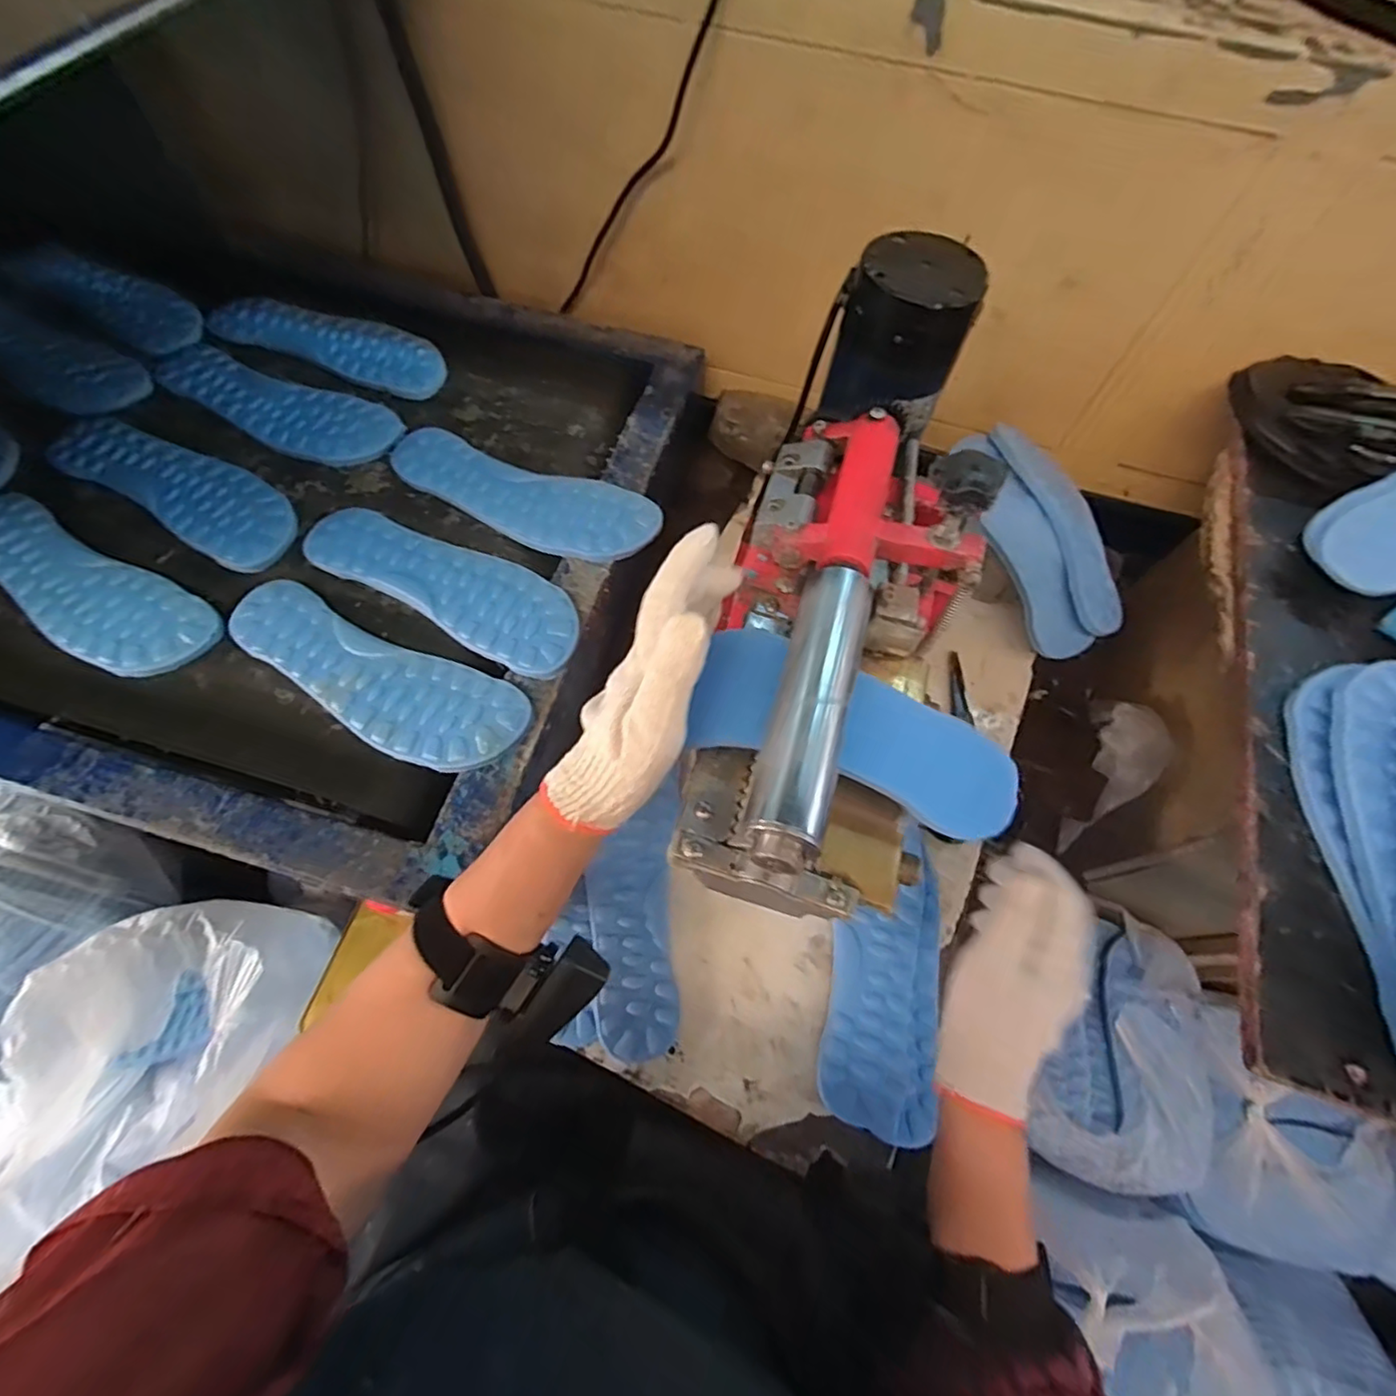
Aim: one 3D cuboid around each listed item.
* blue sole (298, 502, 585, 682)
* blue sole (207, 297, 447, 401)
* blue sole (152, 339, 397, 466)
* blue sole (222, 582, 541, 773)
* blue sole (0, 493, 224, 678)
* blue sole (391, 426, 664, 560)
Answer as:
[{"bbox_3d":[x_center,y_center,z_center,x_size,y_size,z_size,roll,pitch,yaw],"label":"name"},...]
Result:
[{"bbox_3d":[-0.205,-0.098,0.497,0.251,0.011,0.080,27,67,10],"label":"blue sole"},{"bbox_3d":[-0.371,-0.365,0.629,0.237,0.021,0.082,18,66,6],"label":"blue sole"},{"bbox_3d":[-0.403,-0.278,0.582,0.253,0.010,0.080,21,66,7],"label":"blue sole"},{"bbox_3d":[-0.246,-0.015,0.463,0.245,0.015,0.080,25,67,8],"label":"blue sole"},{"bbox_3d":[-0.495,-0.089,0.487,0.252,0.016,0.079,27,67,10],"label":"blue sole"},{"bbox_3d":[-0.158,-0.180,0.546,0.252,0.015,0.080,21,66,7],"label":"blue sole"}]

